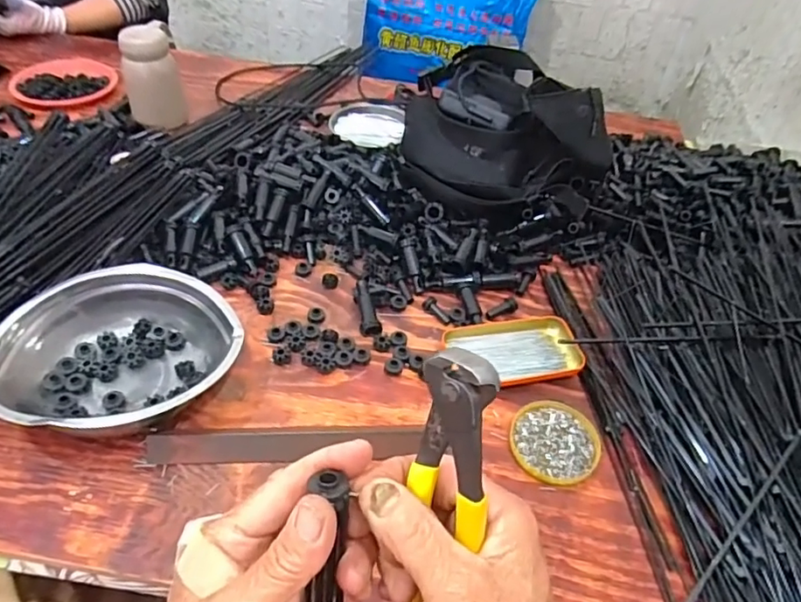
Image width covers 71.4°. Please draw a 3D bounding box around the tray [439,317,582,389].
[{"bbox_3d":[0.121,0.050,0.602,0.137,0.015,0.080,-6,47,-12],"label":"tray"}]

